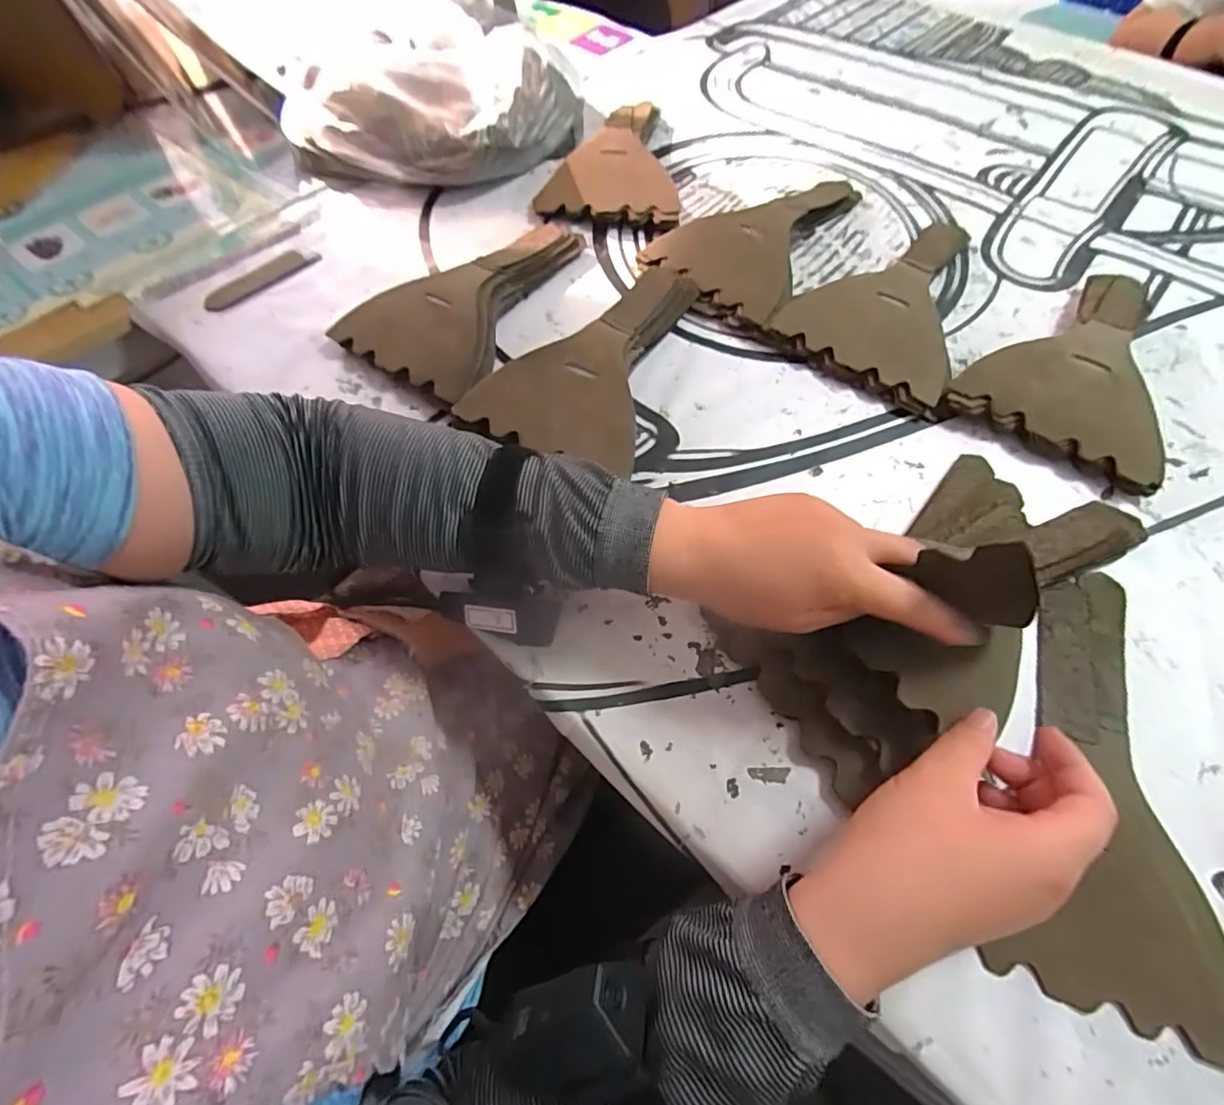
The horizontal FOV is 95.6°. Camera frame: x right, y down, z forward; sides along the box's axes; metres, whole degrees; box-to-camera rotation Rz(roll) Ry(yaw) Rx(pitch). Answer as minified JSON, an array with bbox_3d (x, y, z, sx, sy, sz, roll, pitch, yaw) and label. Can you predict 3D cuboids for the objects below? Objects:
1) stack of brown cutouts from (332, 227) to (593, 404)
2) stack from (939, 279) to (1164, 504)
[{"bbox_3d":[-0.135,-0.234,0.501,0.139,0.034,0.242,19,61,9],"label":"stack of brown cutouts"},{"bbox_3d":[0.408,-0.157,0.458,0.250,0.040,0.146,-40,68,-21],"label":"stack"}]

